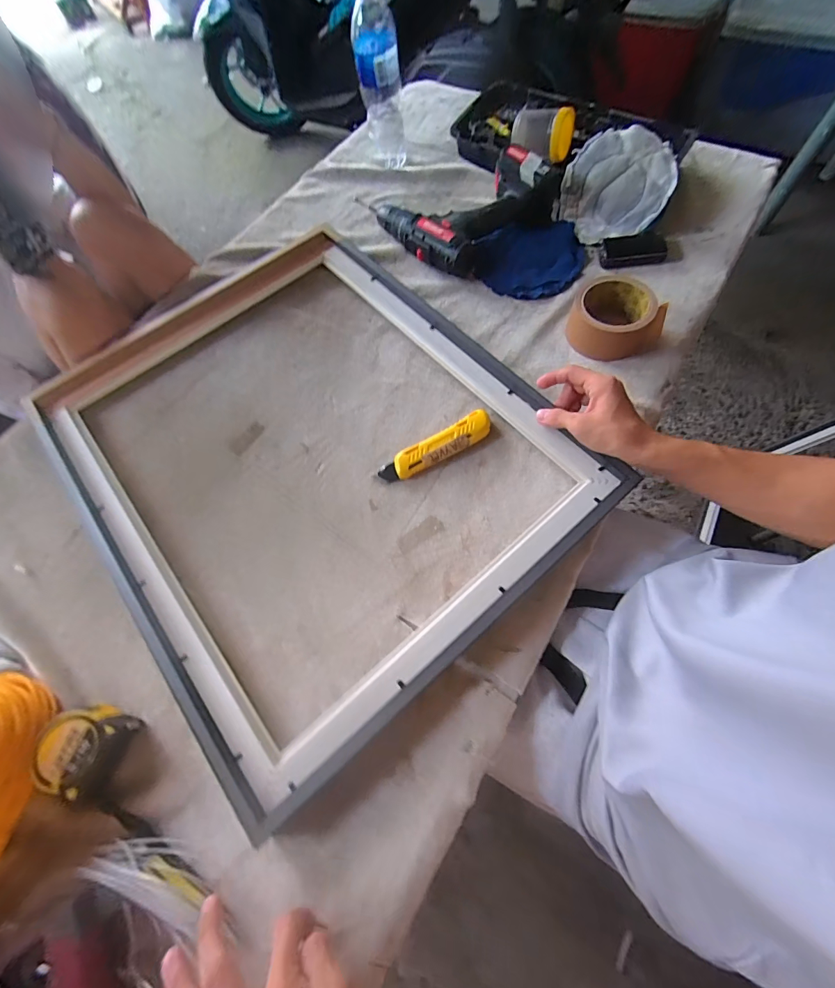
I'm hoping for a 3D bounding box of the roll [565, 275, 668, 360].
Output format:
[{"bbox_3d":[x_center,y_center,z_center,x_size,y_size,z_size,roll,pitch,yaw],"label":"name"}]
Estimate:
[{"bbox_3d":[0.248,-0.218,0.491,0.108,0.053,0.090,30,72,14],"label":"roll"}]

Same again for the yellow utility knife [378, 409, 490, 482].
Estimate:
[{"bbox_3d":[0.021,-0.056,0.457,0.142,0.019,0.034,-26,68,-8],"label":"yellow utility knife"}]

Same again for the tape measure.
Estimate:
[{"bbox_3d":[-0.296,0.228,0.347,0.066,0.033,0.062,15,69,9],"label":"tape measure"}]

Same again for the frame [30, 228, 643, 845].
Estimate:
[{"bbox_3d":[-0.135,-0.069,0.465,0.497,0.029,0.600,-39,70,-12],"label":"frame"}]

